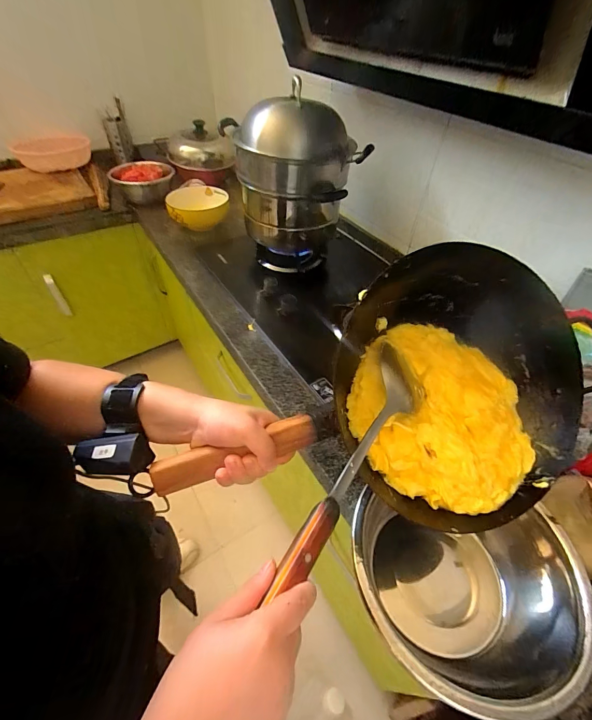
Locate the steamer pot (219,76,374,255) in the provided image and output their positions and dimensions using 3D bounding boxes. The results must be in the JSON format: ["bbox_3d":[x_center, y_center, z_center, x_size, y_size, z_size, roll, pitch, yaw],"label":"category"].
[{"bbox_3d":[-0.023,-0.449,0.848,0.246,0.322,0.264,-14,50,-15],"label":"steamer pot"}]

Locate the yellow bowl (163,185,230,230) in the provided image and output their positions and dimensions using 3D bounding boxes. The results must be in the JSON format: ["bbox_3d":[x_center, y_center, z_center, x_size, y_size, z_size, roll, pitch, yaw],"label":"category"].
[{"bbox_3d":[-0.317,-0.498,1.093,0.202,0.093,0.177,-3,48,-5],"label":"yellow bowl"}]

